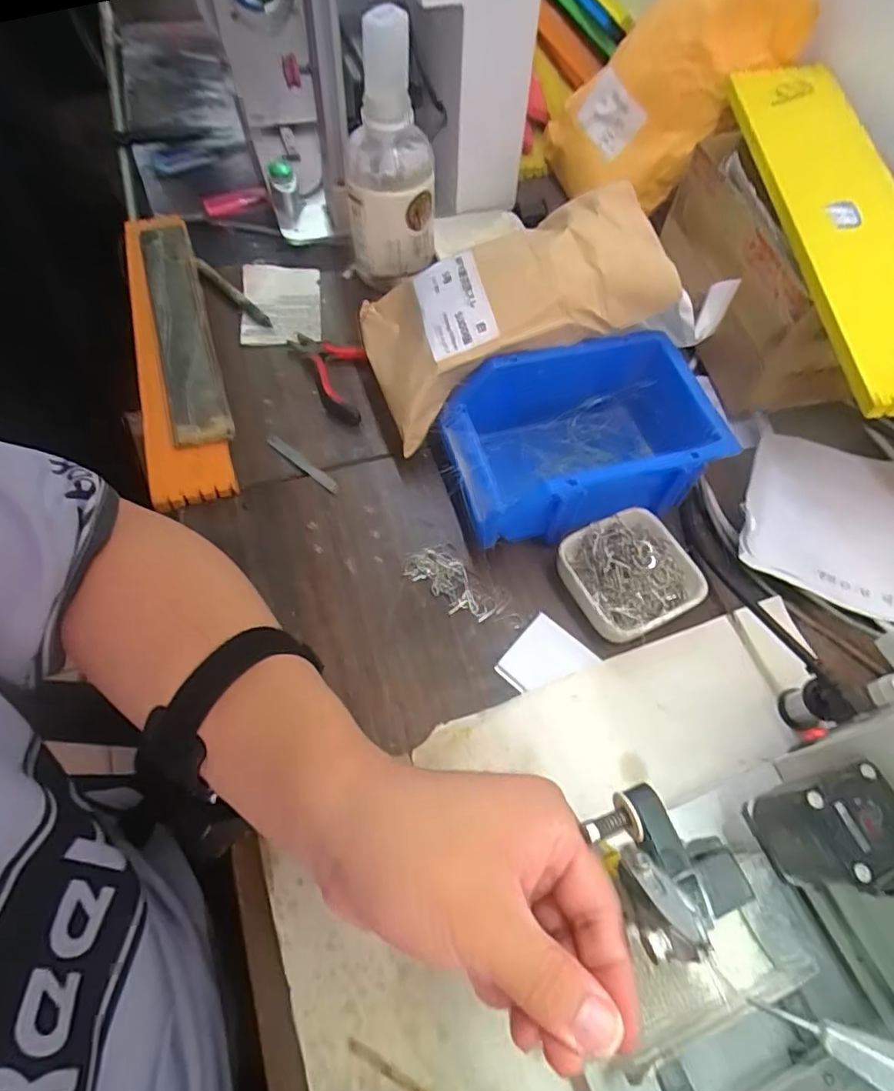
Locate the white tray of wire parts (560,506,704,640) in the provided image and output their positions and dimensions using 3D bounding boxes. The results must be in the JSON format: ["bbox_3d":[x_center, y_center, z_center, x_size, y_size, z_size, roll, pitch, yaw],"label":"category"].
[{"bbox_3d":[0.126,0.022,0.424,0.089,0.028,0.081,-21,63,-13],"label":"white tray of wire parts"}]

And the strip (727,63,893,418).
[{"bbox_3d":[0.277,-0.238,0.428,0.082,0.013,0.348,-5,65,3],"label":"strip"}]

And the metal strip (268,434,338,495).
[{"bbox_3d":[-0.116,-0.066,0.483,0.082,0.005,0.009,40,67,19],"label":"metal strip"}]

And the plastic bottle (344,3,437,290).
[{"bbox_3d":[-0.050,-0.332,0.532,0.075,0.179,0.100,-1,60,-2],"label":"plastic bottle"}]

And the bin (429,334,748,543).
[{"bbox_3d":[0.105,-0.077,0.458,0.200,0.084,0.123,-12,61,-8],"label":"bin"}]

